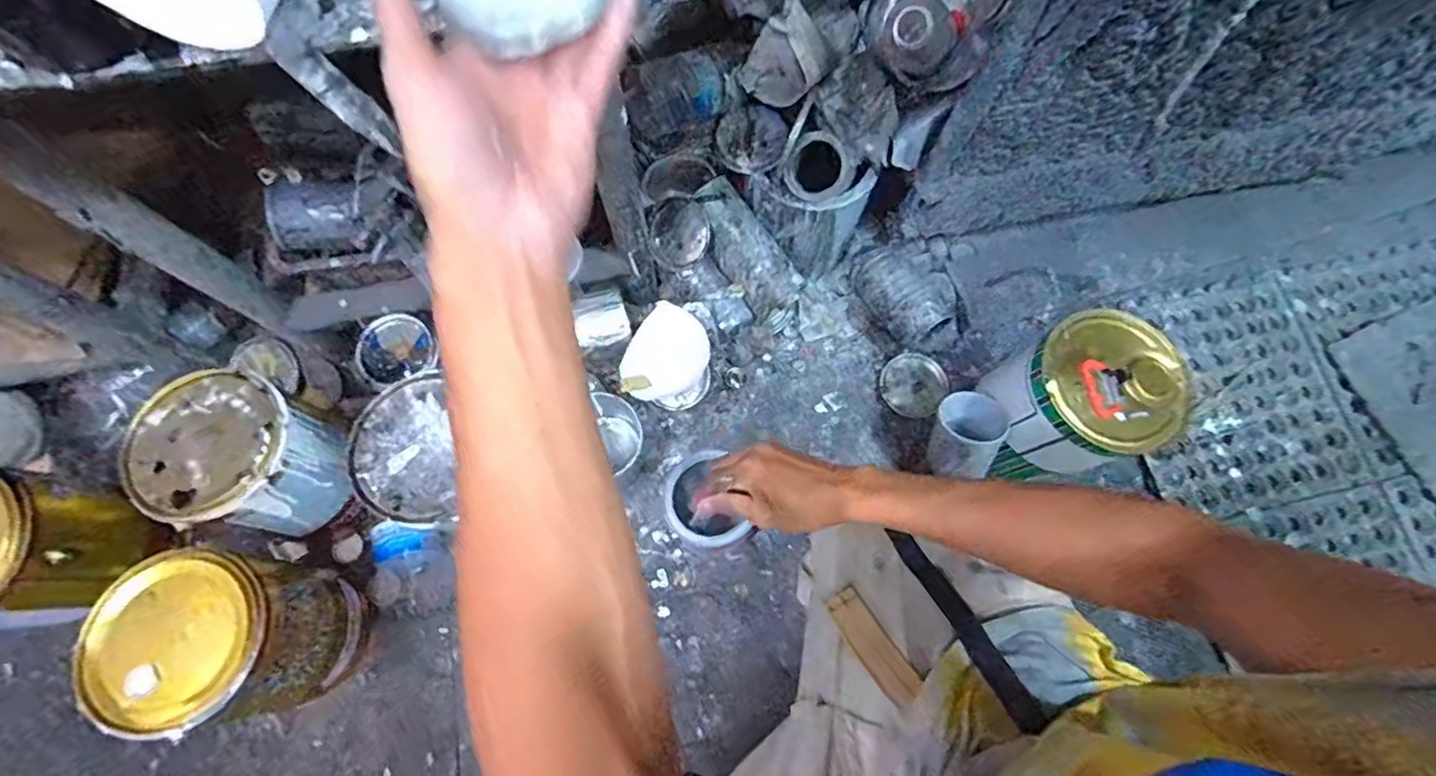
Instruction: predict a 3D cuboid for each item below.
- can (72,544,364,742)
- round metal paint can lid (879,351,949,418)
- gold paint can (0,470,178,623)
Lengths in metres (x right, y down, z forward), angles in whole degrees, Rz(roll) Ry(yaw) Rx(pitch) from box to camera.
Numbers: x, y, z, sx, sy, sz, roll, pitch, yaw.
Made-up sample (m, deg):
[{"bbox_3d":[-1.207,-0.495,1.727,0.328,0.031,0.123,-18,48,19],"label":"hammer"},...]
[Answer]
[{"bbox_3d":[-0.509,0.269,0.664,0.151,0.230,0.152,0,73,0],"label":"can"},{"bbox_3d":[0.278,-0.004,0.874,0.091,0.021,0.087,0,73,0],"label":"round metal paint can lid"},{"bbox_3d":[-0.760,0.173,0.665,0.151,0.194,0.150,0,73,0],"label":"gold paint can"}]

